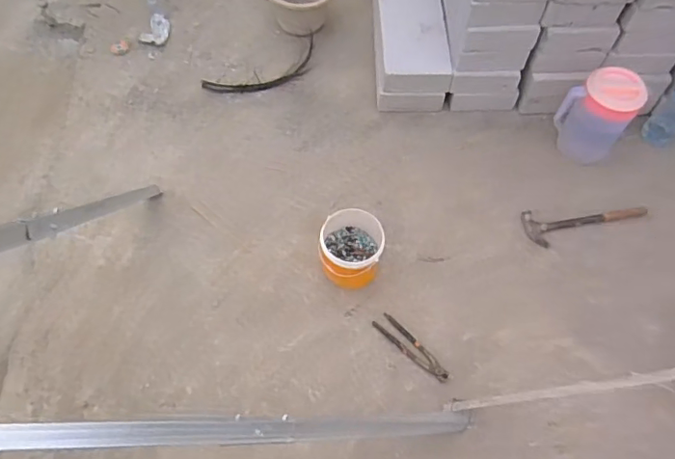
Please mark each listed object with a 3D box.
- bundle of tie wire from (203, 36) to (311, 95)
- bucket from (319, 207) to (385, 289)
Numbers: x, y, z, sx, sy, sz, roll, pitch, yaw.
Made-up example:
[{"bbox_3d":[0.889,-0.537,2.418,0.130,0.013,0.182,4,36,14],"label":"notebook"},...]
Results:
[{"bbox_3d":[-0.235,-0.513,1.741,0.394,0.024,0.128,-22,64,-12],"label":"bundle of tie wire"},{"bbox_3d":[0.036,0.054,1.374,0.153,0.153,0.149,0,61,0],"label":"bucket"}]

